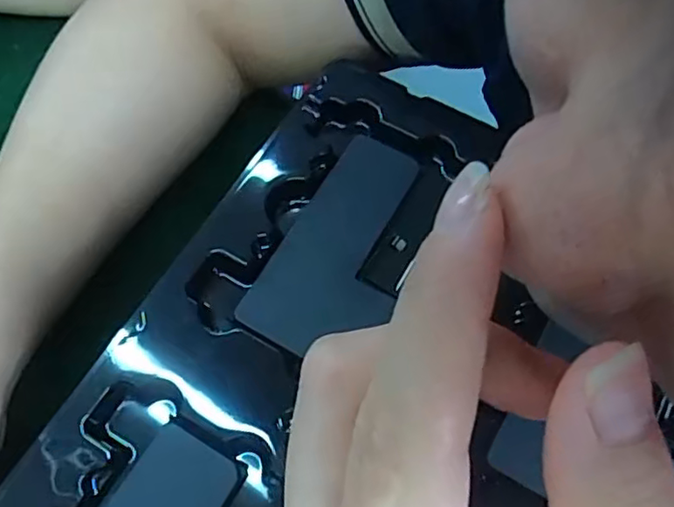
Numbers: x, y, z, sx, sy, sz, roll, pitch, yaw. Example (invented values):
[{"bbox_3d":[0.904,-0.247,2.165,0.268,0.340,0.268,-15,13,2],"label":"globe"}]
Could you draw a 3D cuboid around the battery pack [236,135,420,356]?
[{"bbox_3d":[0.005,-0.004,0.239,0.046,0.004,0.093,26,67,11],"label":"battery pack"}]

